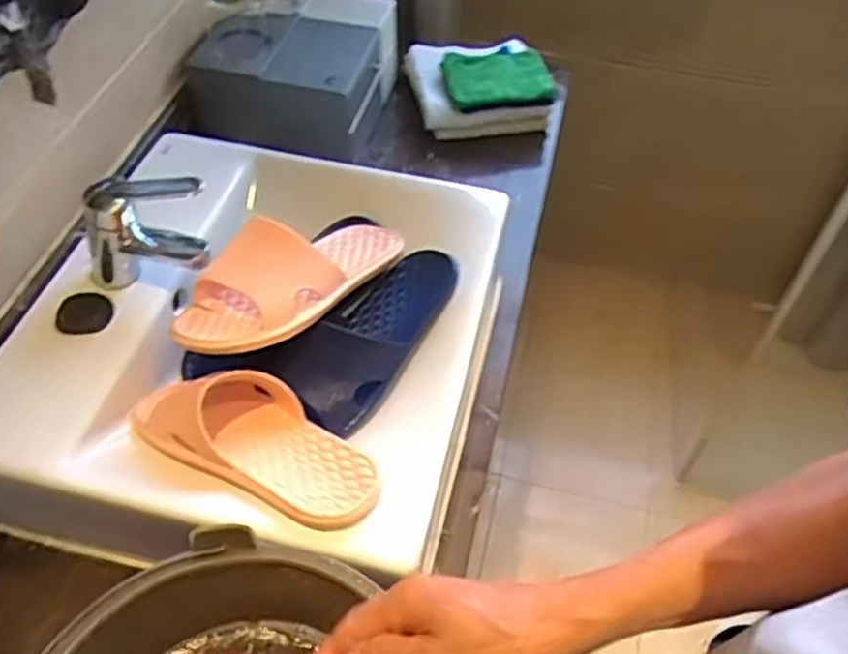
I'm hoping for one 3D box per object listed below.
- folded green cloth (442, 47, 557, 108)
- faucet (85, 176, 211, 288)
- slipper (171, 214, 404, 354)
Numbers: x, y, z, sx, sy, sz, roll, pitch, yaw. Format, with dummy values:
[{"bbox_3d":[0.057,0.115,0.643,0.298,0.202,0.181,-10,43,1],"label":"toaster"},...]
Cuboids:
[{"bbox_3d":[0.103,-0.360,1.079,0.150,0.033,0.108,-8,51,-9],"label":"folded green cloth"},{"bbox_3d":[-0.263,-0.089,0.713,0.119,0.103,0.053,2,51,-1],"label":"faucet"},{"bbox_3d":[-0.115,-0.051,0.704,0.256,0.084,0.095,-37,61,-28],"label":"slipper"}]

